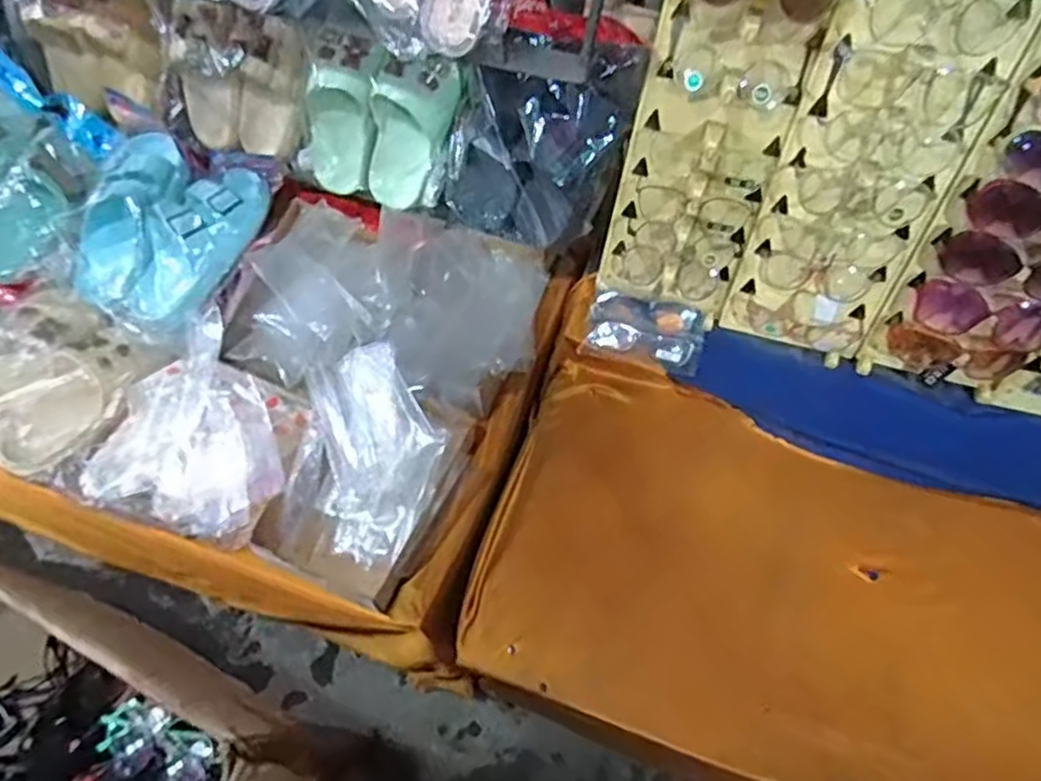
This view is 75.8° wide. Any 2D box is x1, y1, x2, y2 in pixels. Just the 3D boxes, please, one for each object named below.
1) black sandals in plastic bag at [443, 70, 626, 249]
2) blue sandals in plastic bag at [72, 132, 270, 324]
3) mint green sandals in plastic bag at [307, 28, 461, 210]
[{"bbox_3d":[0.009,-0.272,0.786,0.194,0.206,0.085,20,42,10],"label":"black sandals in plastic bag"},{"bbox_3d":[-0.467,-0.212,0.880,0.196,0.094,0.229,18,62,8],"label":"blue sandals in plastic bag"},{"bbox_3d":[-0.172,-0.338,0.841,0.181,0.192,0.085,21,43,4],"label":"mint green sandals in plastic bag"}]

